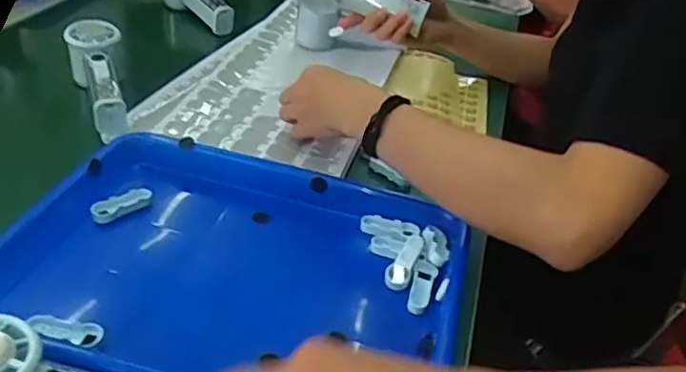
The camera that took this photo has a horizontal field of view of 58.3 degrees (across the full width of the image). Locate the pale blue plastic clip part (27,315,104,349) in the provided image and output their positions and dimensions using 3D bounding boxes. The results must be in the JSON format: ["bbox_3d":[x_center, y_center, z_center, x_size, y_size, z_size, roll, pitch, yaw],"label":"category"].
[{"bbox_3d":[-0.184,0.095,0.408,0.049,0.008,0.017,13,36,8],"label":"pale blue plastic clip part"}]

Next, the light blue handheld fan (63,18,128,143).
[{"bbox_3d":[-0.249,-0.112,0.637,0.049,0.059,0.148,-12,57,-24],"label":"light blue handheld fan"}]

